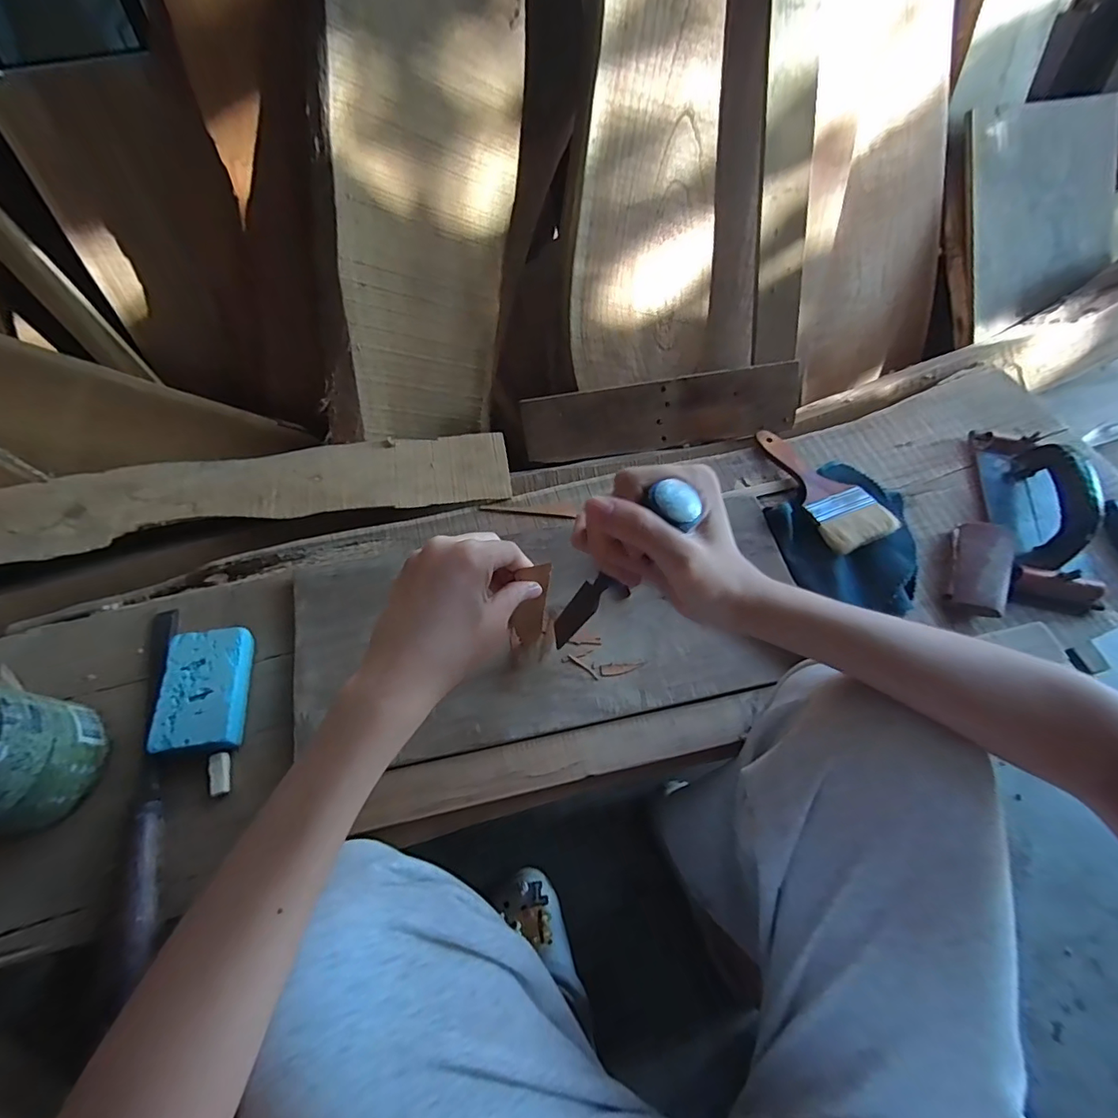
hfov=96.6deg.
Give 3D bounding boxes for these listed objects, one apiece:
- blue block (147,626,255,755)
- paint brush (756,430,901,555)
[{"bbox_3d":[-0.301,0.110,0.421,0.060,0.021,0.101,-9,58,-7],"label":"blue block"},{"bbox_3d":[0.280,-0.086,0.550,0.070,0.013,0.185,-20,53,-7],"label":"paint brush"}]

